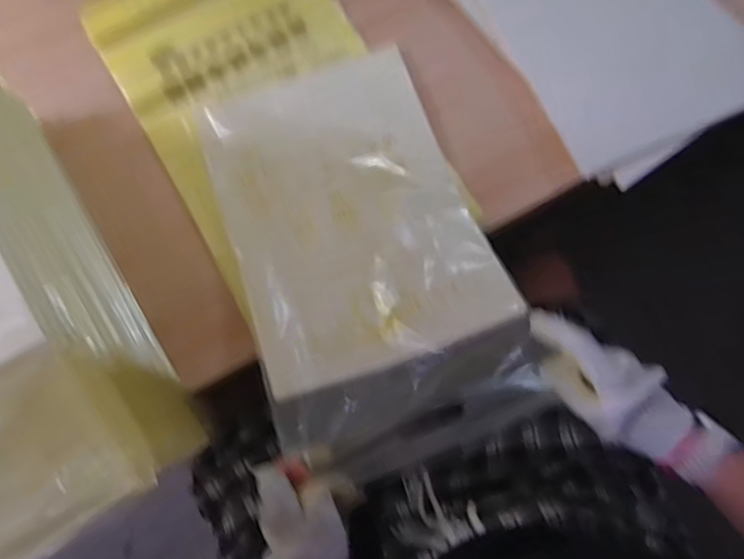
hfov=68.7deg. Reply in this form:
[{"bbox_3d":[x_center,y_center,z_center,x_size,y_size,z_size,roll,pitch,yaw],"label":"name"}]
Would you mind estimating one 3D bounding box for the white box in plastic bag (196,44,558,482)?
[{"bbox_3d":[-0.013,-0.047,0.566,0.257,0.043,0.450,-18,67,-7],"label":"white box in plastic bag"}]

